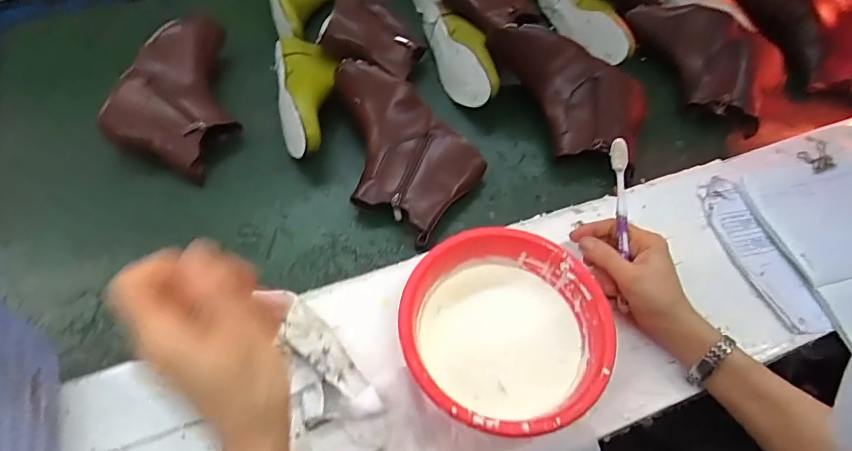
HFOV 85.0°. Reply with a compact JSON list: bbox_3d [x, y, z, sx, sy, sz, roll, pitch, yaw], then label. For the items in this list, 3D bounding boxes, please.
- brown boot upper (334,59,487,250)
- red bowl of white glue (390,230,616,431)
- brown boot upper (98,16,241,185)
[{"bbox_3d":[-0.054,-0.103,0.620,0.246,0.076,0.168,30,61,16],"label":"brown boot upper"},{"bbox_3d":[0.070,0.100,0.445,0.182,0.066,0.183,1,57,-2],"label":"red bowl of white glue"},{"bbox_3d":[-0.373,-0.192,0.677,0.166,0.075,0.284,-13,59,-11],"label":"brown boot upper"}]

